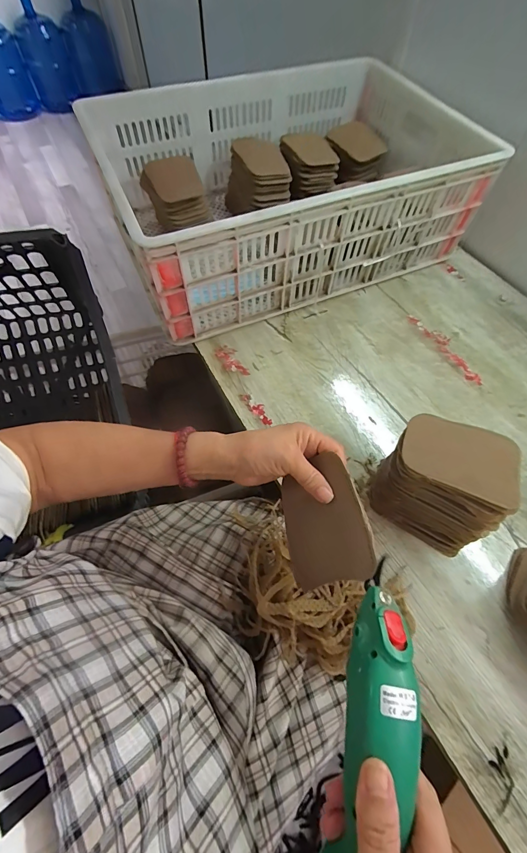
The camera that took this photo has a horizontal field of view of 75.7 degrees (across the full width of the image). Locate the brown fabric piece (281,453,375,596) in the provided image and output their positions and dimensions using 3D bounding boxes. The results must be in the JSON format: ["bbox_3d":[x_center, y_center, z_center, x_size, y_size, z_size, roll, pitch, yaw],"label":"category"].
[{"bbox_3d":[0.055,0.085,0.314,0.079,0.004,0.110,-29,56,34],"label":"brown fabric piece"}]

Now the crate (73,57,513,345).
[{"bbox_3d":[0.041,-0.453,0.641,0.614,0.196,0.439,-23,64,-13],"label":"crate"}]

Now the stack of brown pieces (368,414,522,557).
[{"bbox_3d":[0.207,0.066,0.404,0.124,0.114,0.105,29,64,14],"label":"stack of brown pieces"}]

